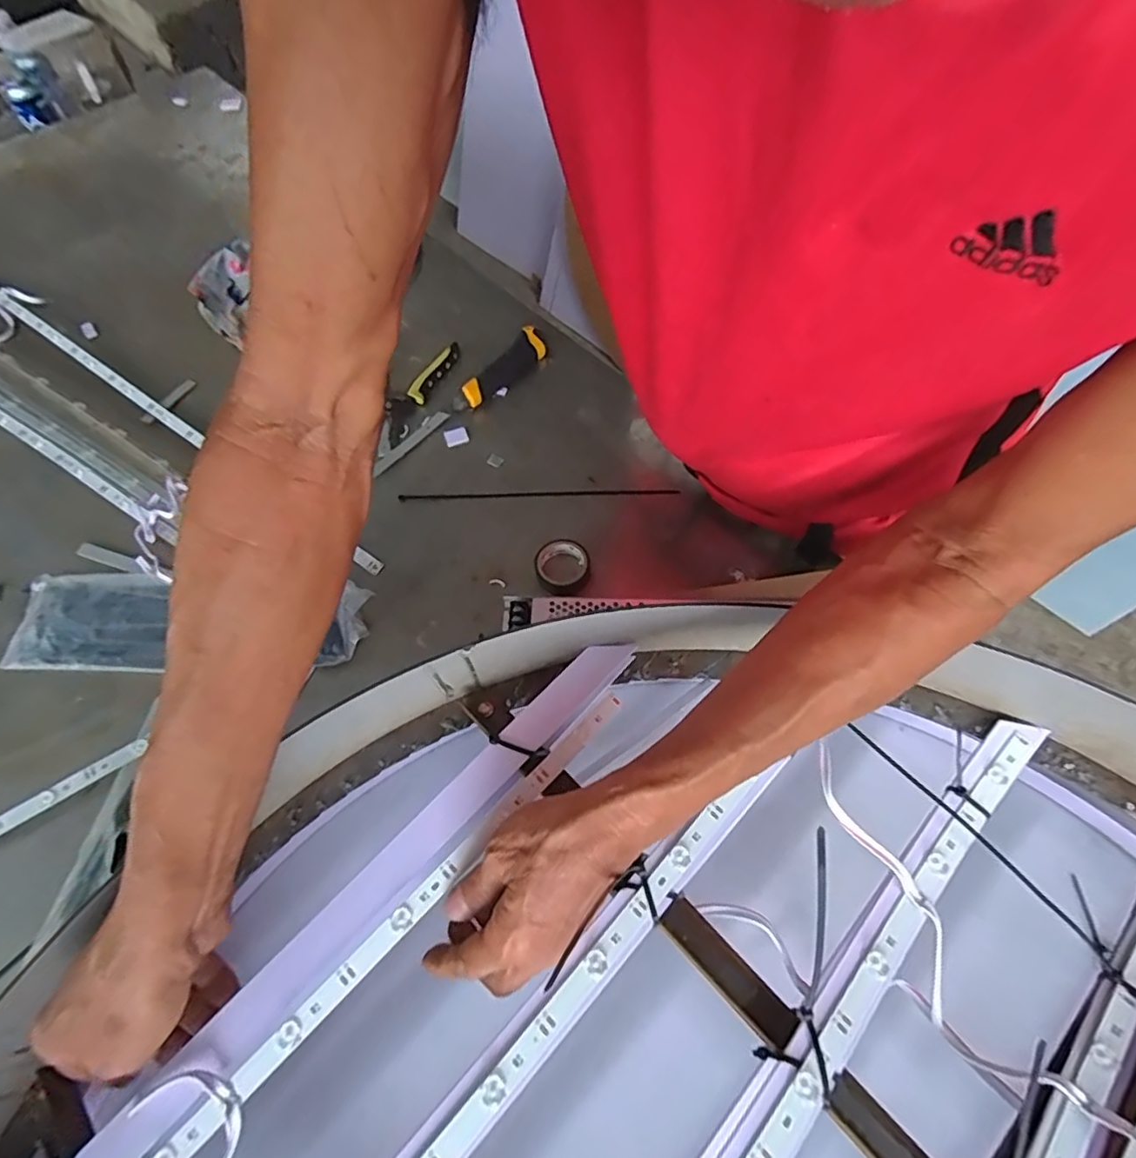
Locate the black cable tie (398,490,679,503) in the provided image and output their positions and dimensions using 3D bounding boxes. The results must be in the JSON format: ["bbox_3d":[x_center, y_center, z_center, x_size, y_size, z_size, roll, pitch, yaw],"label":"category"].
[{"bbox_3d":[-0.033,-0.090,0.636,0.297,0.009,0.010,-1,61,1],"label":"black cable tie"}]

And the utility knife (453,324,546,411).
[{"bbox_3d":[-0.076,-0.247,0.709,0.037,0.027,0.144,32,66,17],"label":"utility knife"}]

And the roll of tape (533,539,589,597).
[{"bbox_3d":[-0.007,-0.013,0.581,0.054,0.016,0.057,0,61,1],"label":"roll of tape"}]

